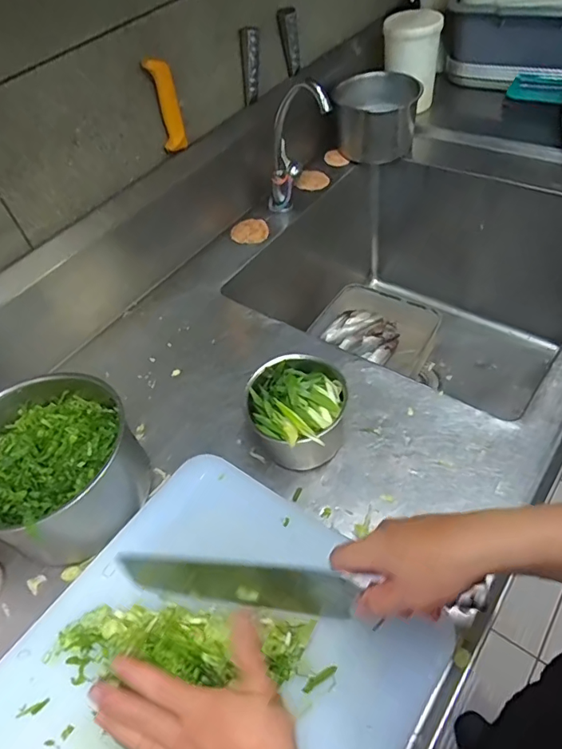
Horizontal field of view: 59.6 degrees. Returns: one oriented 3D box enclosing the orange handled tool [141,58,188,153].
[{"bbox_3d":[-0.175,-0.412,0.756,0.039,0.131,0.021,-20,51,-7],"label":"orange handled tool"}]

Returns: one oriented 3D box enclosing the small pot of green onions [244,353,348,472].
[{"bbox_3d":[0.018,0.052,0.595,0.111,0.100,0.118,-5,50,6],"label":"small pot of green onions"}]

